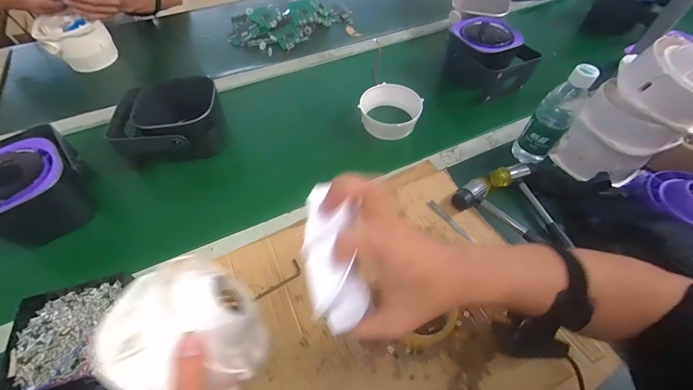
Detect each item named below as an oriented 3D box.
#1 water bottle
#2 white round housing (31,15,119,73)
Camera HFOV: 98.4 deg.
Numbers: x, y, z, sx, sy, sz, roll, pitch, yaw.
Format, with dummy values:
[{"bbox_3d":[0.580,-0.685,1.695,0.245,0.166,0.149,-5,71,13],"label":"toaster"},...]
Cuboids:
[{"bbox_3d":[0.355,-0.133,0.516,0.061,0.186,0.052,35,62,22],"label":"water bottle"},{"bbox_3d":[-0.668,-0.380,0.752,0.139,0.105,0.125,-34,62,-21],"label":"white round housing"}]

